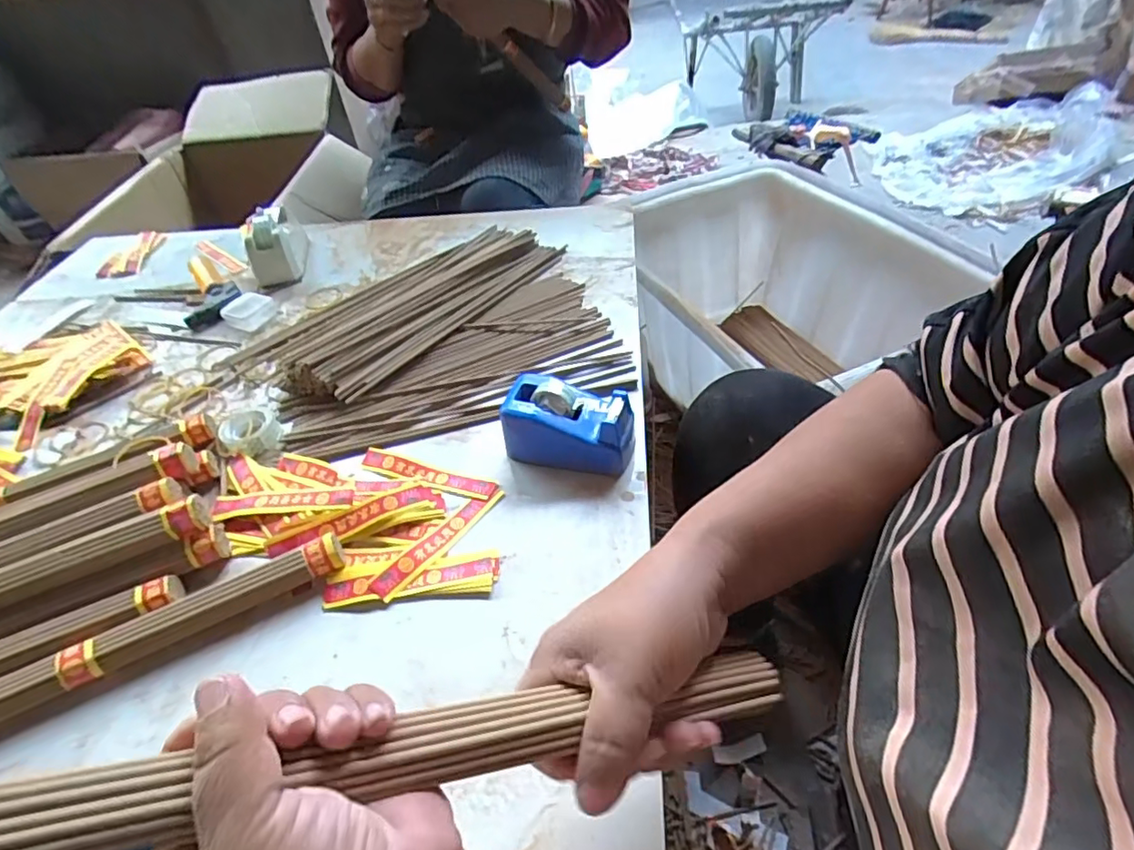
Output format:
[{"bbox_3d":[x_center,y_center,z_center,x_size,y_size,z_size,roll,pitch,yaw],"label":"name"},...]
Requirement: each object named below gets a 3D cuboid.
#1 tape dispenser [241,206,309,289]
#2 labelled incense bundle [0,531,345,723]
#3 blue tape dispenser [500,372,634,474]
[{"bbox_3d":[-0.367,-0.231,0.747,0.061,0.062,0.108,-15,45,-8],"label":"tape dispenser"},{"bbox_3d":[-0.300,0.147,0.377,0.311,0.024,0.028,-24,47,-16],"label":"labelled incense bundle"},{"bbox_3d":[0.003,-0.002,0.471,0.099,0.054,0.056,11,47,18],"label":"blue tape dispenser"}]

